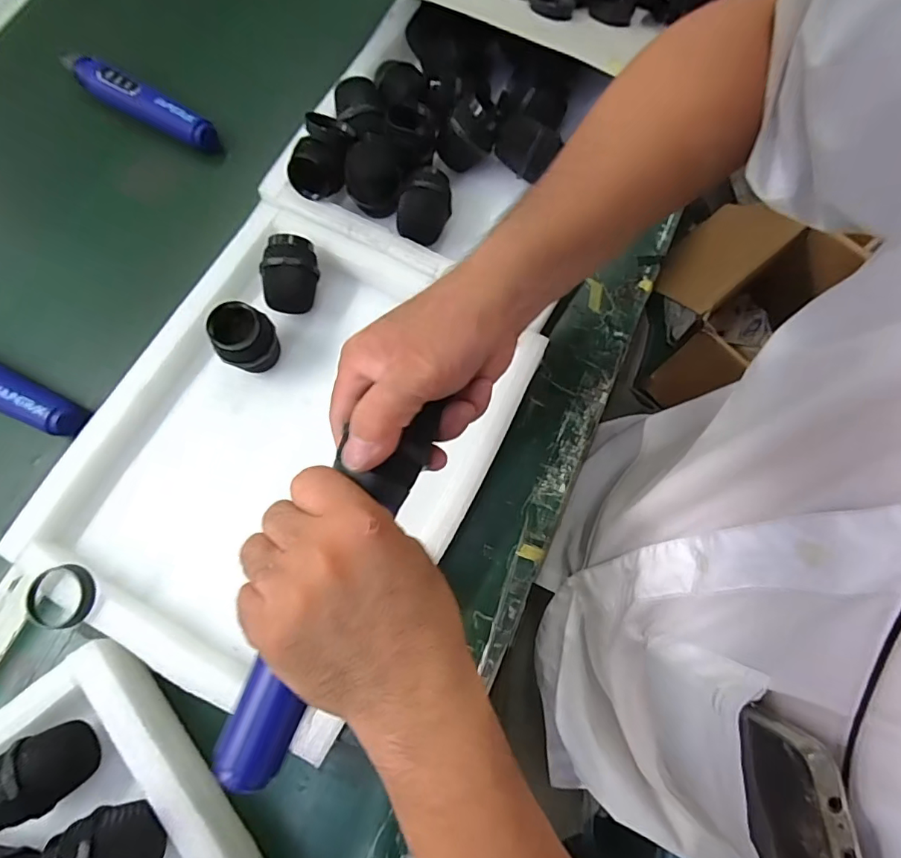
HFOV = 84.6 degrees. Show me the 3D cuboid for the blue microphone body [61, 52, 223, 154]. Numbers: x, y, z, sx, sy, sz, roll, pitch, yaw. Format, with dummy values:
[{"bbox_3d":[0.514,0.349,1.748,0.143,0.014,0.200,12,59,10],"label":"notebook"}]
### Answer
[{"bbox_3d":[-0.333,-0.350,0.527,0.202,0.030,0.032,30,77,9],"label":"blue microphone body"}]

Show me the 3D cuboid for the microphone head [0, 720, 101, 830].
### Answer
[{"bbox_3d":[-0.273,0.226,0.324,0.060,0.038,0.048,-20,74,-5],"label":"microphone head"}]

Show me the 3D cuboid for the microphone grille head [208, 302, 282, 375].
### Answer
[{"bbox_3d":[-0.164,-0.071,0.404,0.044,0.053,0.044,0,74,1],"label":"microphone grille head"}]

